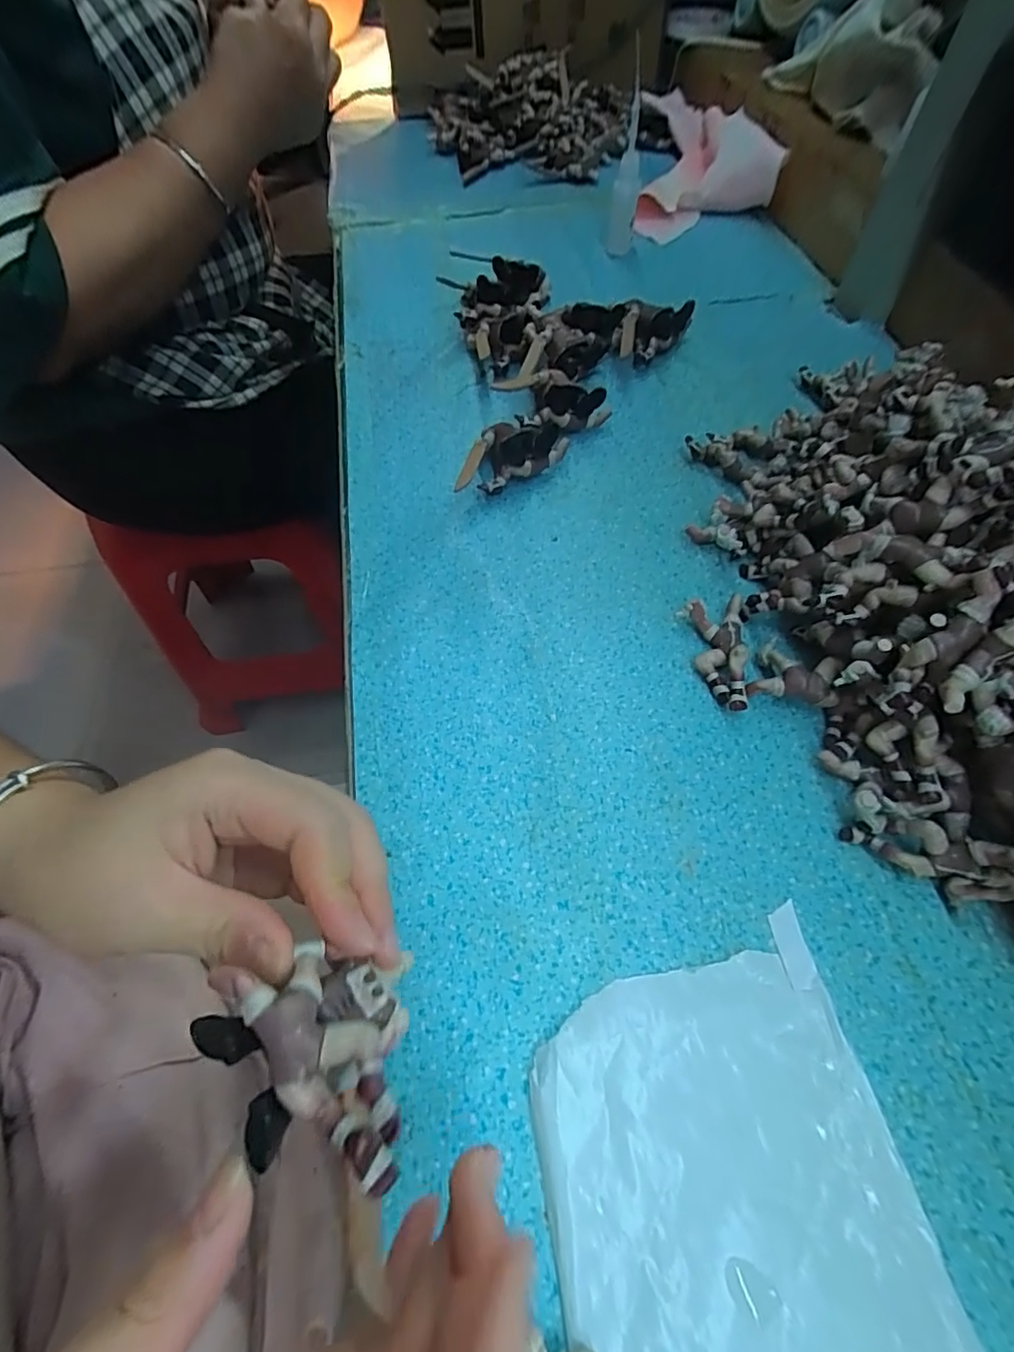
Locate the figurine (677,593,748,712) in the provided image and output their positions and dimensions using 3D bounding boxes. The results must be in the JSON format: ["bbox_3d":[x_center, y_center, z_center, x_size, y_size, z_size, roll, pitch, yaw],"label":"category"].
[{"bbox_3d":[0.102,-0.011,0.280,0.029,0.016,0.060,7,60,6],"label":"figurine"}]

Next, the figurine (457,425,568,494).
[{"bbox_3d":[0.003,-0.130,0.346,0.053,0.025,0.064,15,61,11],"label":"figurine"}]

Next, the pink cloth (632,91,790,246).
[{"bbox_3d":[0.195,-0.525,0.564,0.131,0.045,0.258,5,60,5],"label":"pink cloth"}]

